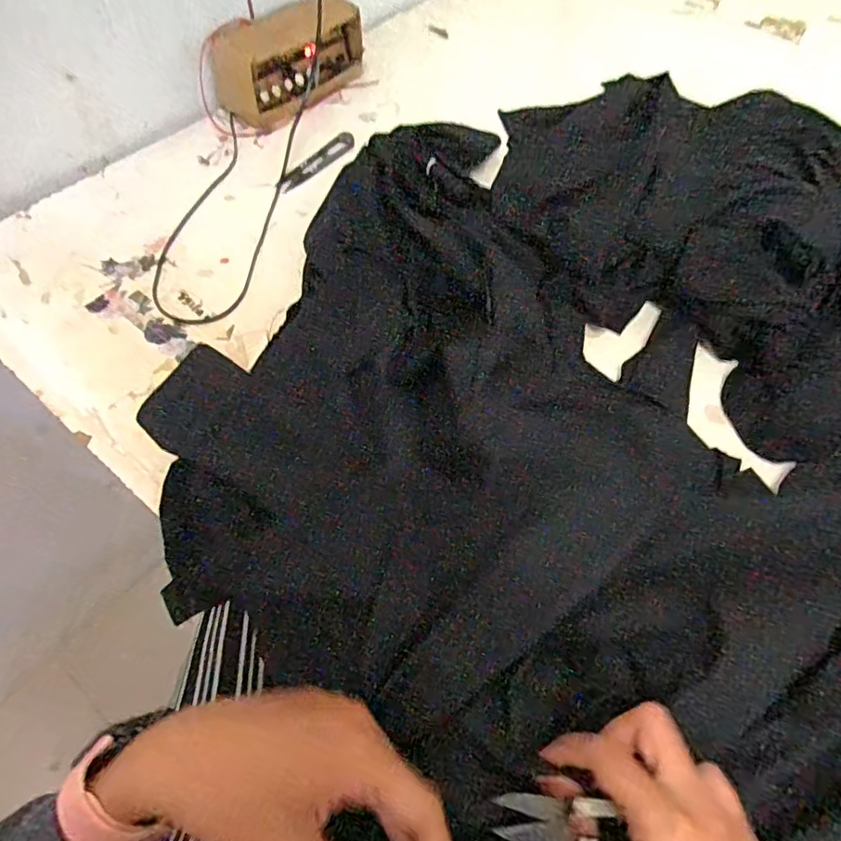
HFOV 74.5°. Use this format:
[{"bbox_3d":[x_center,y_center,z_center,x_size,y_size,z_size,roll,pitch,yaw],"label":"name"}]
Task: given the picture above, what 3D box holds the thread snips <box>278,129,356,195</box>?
[{"bbox_3d":[-0.118,-0.298,0.633,0.021,0.009,0.115,35,65,19],"label":"thread snips"}]

